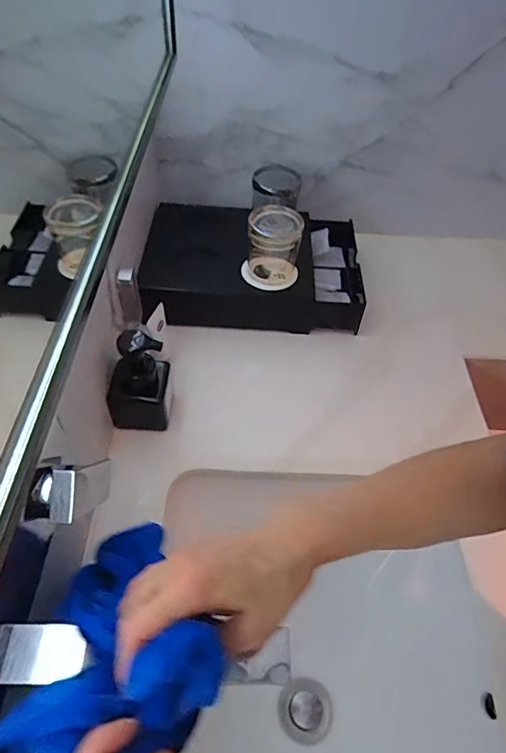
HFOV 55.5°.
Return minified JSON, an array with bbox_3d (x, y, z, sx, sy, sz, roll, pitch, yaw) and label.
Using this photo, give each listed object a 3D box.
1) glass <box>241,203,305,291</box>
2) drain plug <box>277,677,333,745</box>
[{"bbox_3d":[0.029,-0.182,0.699,0.080,0.102,0.071,5,50,0],"label":"glass"},{"bbox_3d":[0.061,0.387,0.559,0.063,0.013,0.063,-8,37,7],"label":"drain plug"}]

